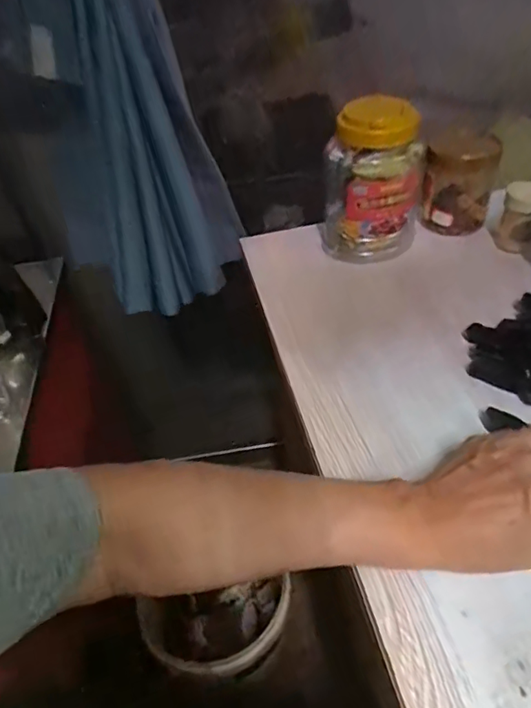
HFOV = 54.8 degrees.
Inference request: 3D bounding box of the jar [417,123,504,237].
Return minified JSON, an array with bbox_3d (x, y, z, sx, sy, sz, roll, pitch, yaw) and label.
[{"bbox_3d":[0.240,-0.215,0.639,0.079,0.107,0.088,14,47,21],"label":"jar"}]

